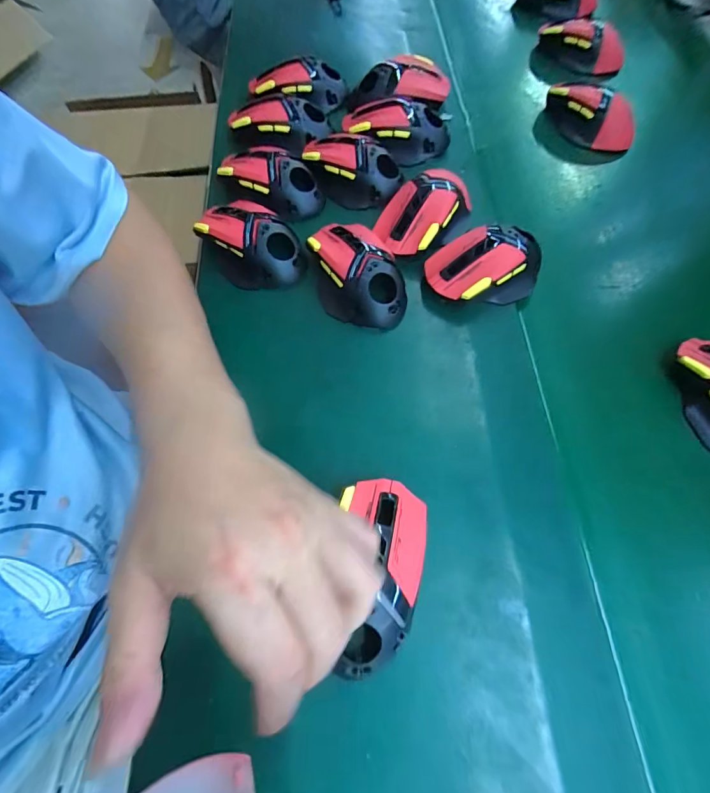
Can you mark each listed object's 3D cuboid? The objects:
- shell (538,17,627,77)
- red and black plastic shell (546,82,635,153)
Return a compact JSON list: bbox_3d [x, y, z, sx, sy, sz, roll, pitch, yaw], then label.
[{"bbox_3d":[0.312,-0.482,0.553,0.123,0.054,0.046,27,66,9],"label":"shell"},{"bbox_3d":[0.281,-0.340,0.481,0.118,0.047,0.053,29,67,11],"label":"red and black plastic shell"}]

